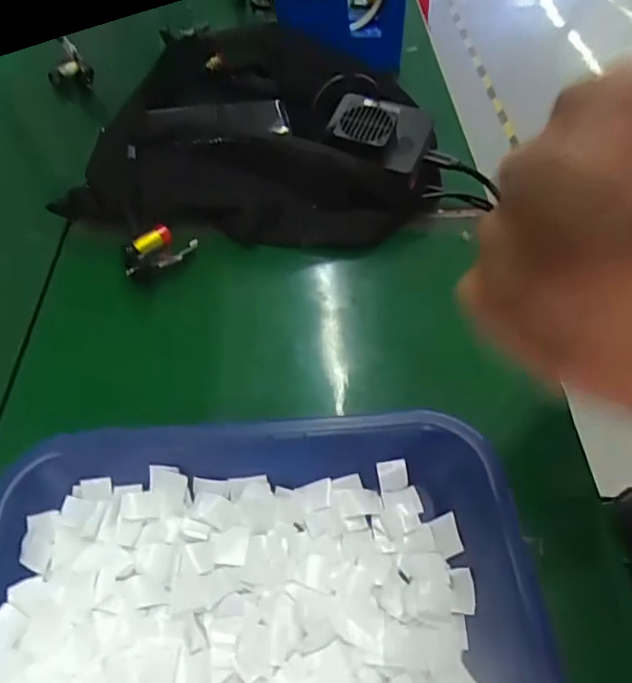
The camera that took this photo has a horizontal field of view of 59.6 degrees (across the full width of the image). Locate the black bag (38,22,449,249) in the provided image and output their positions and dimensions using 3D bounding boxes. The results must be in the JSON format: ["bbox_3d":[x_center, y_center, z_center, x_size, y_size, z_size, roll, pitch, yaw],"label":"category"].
[{"bbox_3d":[-0.041,-0.176,0.444,0.256,0.082,0.193,6,55,2],"label":"black bag"}]

